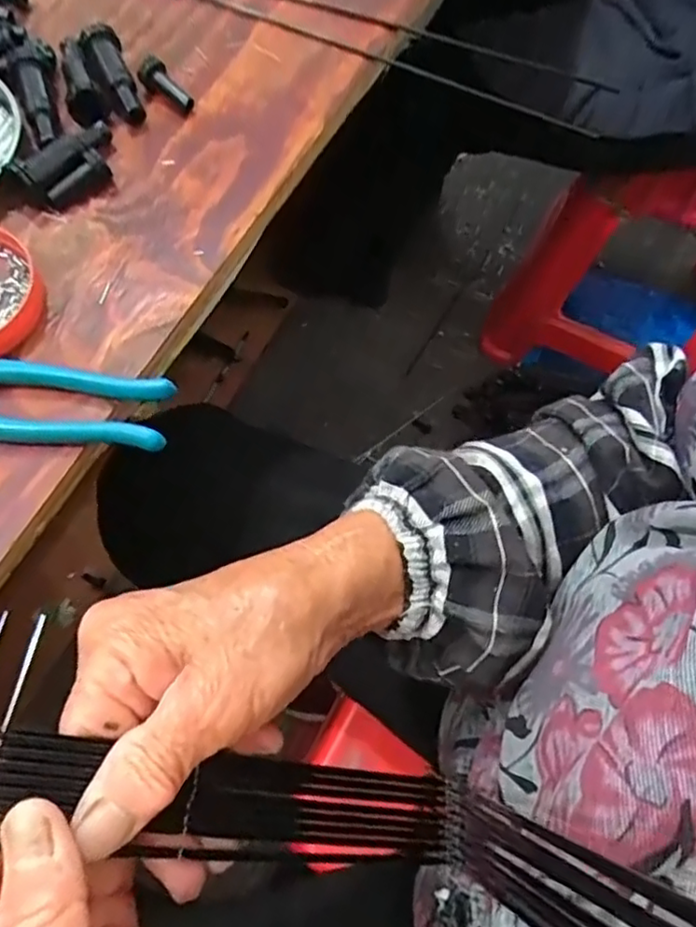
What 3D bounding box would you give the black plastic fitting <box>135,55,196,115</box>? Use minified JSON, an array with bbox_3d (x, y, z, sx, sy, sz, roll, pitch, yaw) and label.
[{"bbox_3d":[-0.113,-0.235,0.394,0.038,0.013,0.016,40,72,-3],"label":"black plastic fitting"}]

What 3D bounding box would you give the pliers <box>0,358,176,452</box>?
[{"bbox_3d":[-0.171,-0.032,0.309,0.163,0.015,0.038,5,67,2],"label":"pliers"}]

